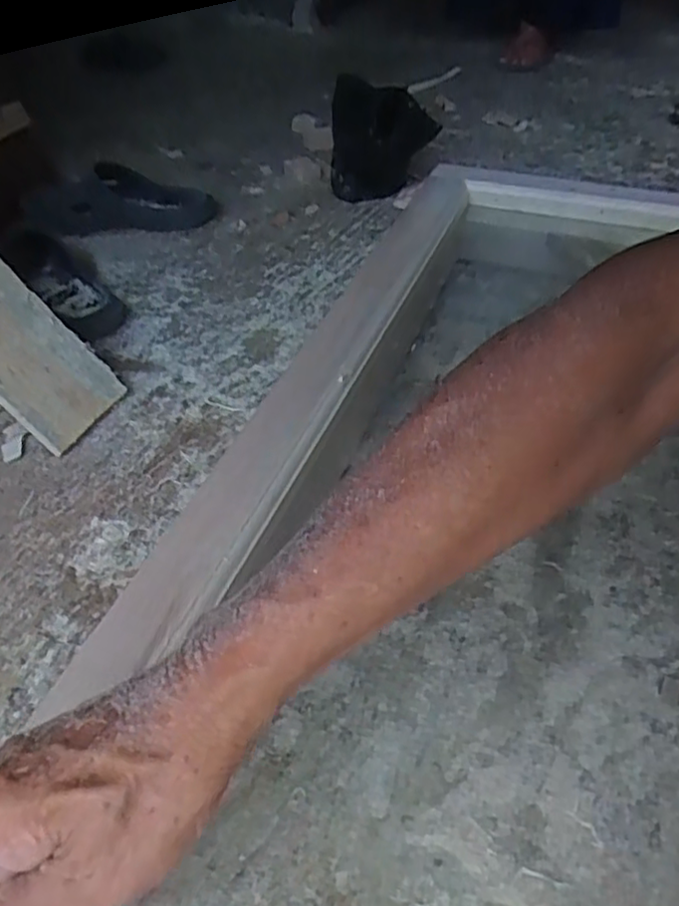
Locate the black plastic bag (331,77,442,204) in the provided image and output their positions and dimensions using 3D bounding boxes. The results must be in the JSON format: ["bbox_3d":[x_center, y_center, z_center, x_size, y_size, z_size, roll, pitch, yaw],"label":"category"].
[{"bbox_3d":[0.059,-0.438,0.964,0.143,0.168,0.130,-1,44,1],"label":"black plastic bag"}]

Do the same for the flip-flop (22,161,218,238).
[{"bbox_3d":[-0.323,-0.366,0.989,0.264,0.075,0.085,-9,44,-7],"label":"flip-flop"}]

